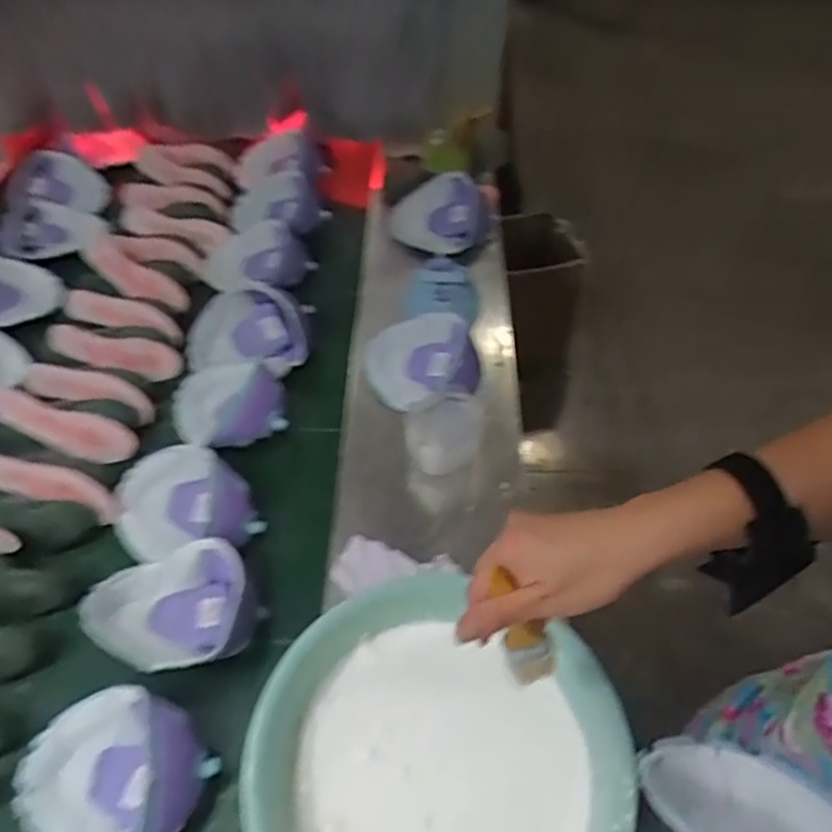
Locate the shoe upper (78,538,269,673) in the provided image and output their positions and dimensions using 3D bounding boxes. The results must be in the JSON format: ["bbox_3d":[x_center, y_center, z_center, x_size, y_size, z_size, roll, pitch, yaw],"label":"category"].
[{"bbox_3d":[-0.263,0.215,0.737,0.174,0.065,0.143,-10,51,-8],"label":"shoe upper"}]

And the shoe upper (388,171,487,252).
[{"bbox_3d":[0.042,-0.362,1.201,0.176,0.080,0.124,8,51,7],"label":"shoe upper"}]

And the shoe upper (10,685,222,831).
[{"bbox_3d":[-0.295,0.339,0.634,0.183,0.077,0.145,19,53,15],"label":"shoe upper"}]

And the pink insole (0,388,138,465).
[{"bbox_3d":[-0.483,0.013,0.917,0.196,0.065,0.019,19,20,-7],"label":"pink insole"}]

